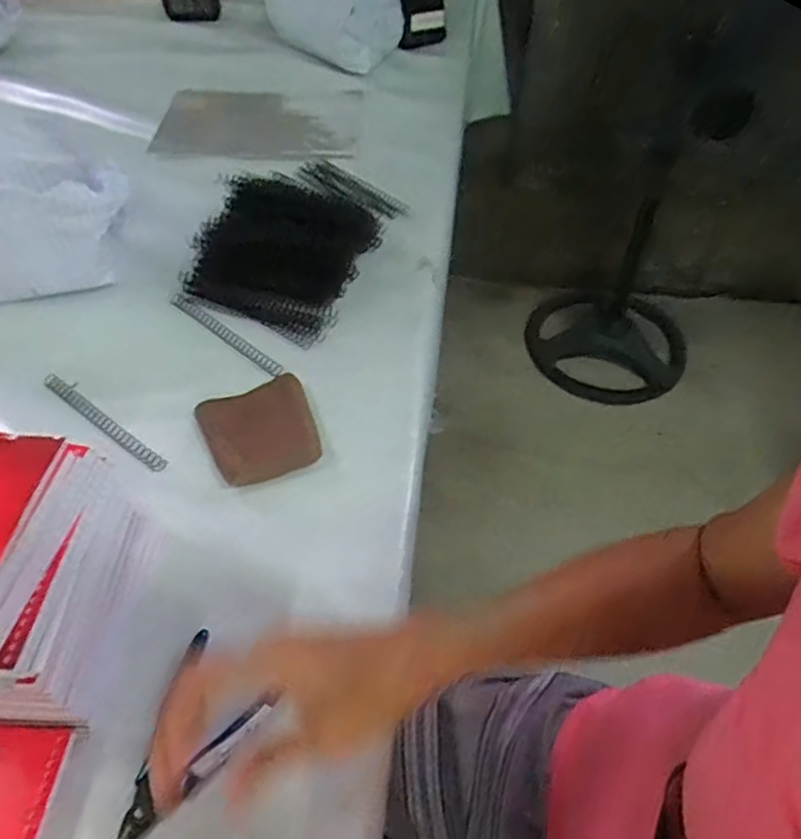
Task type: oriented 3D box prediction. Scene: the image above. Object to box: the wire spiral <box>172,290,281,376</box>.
[{"bbox_3d":[-0.166,-0.082,0.619,0.157,0.008,0.014,34,58,25],"label":"wire spiral"}]

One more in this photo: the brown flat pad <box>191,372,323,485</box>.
[{"bbox_3d":[-0.111,0.008,0.532,0.086,0.014,0.091,-23,54,-18],"label":"brown flat pad"}]

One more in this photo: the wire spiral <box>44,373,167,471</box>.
[{"bbox_3d":[-0.250,-0.001,0.550,0.153,0.010,0.015,31,56,23],"label":"wire spiral"}]

